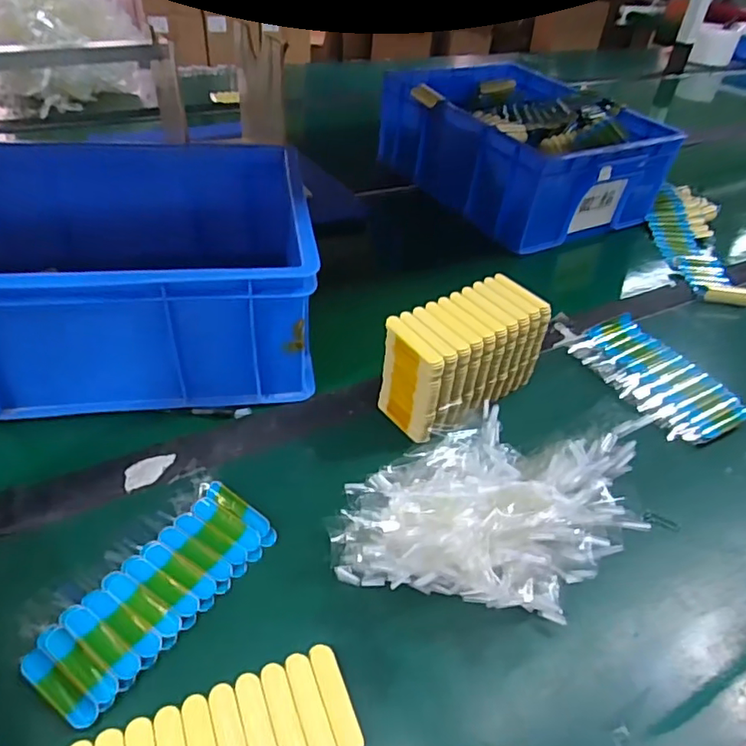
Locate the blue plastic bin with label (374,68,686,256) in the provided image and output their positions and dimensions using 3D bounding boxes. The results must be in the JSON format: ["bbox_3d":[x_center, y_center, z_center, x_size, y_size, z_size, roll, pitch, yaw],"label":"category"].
[{"bbox_3d":[0.227,-0.373,0.921,0.314,0.135,0.415,-19,46,-25],"label":"blue plastic bin with label"}]

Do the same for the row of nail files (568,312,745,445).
[{"bbox_3d":[0.288,0.004,0.584,0.092,0.030,0.167,-16,45,-23],"label":"row of nail files"}]

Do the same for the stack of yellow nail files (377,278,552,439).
[{"bbox_3d":[0.083,-0.013,0.522,0.149,0.098,0.071,-27,50,-32],"label":"stack of yellow nail files"}]

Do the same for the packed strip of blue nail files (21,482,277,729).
[{"bbox_3d":[-0.144,0.143,0.377,0.070,0.010,0.161,28,45,25],"label":"packed strip of blue nail files"}]

